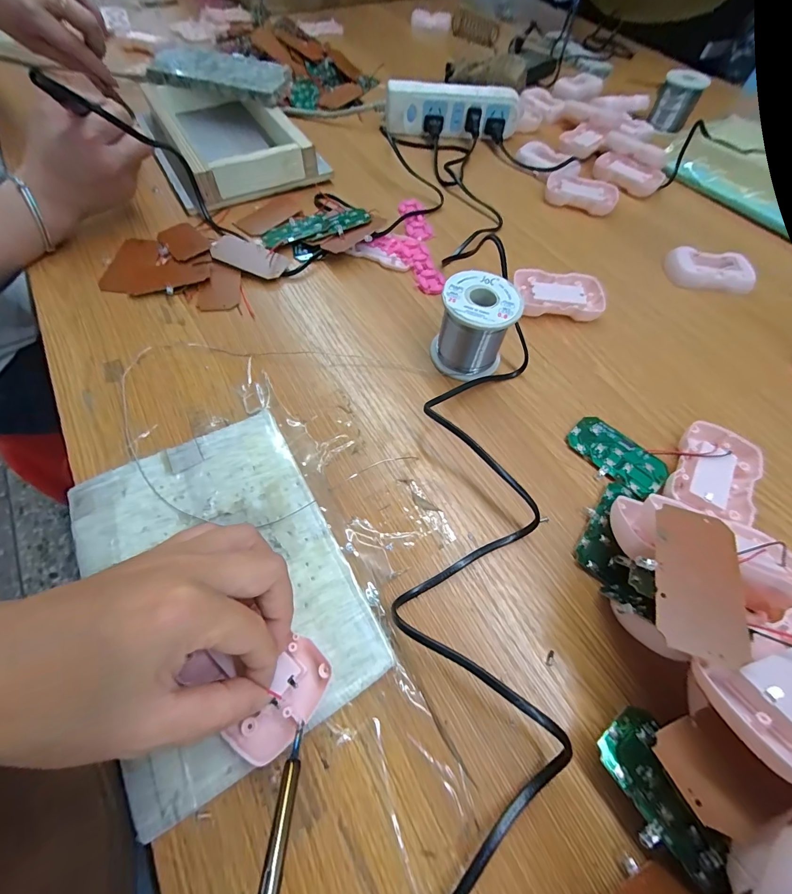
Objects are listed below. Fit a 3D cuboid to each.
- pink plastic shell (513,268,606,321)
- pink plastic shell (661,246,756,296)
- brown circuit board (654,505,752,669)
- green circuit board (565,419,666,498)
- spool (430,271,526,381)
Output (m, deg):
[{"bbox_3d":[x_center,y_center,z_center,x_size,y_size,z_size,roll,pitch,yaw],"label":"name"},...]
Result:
[{"bbox_3d":[0.163,-0.151,0.372,0.085,0.015,0.052,2,61,-2],"label":"pink plastic shell"},{"bbox_3d":[0.341,-0.193,0.409,0.083,0.019,0.048,10,61,2],"label":"pink plastic shell"},{"bbox_3d":[0.148,0.064,0.183,0.036,0.005,0.072,14,59,19],"label":"brown circuit board"},{"bbox_3d":[0.171,0.008,0.291,0.042,0.004,0.072,-40,70,-17],"label":"green circuit board"},{"bbox_3d":[0.065,-0.100,0.312,0.060,0.062,0.059,2,61,-3],"label":"spool"}]

